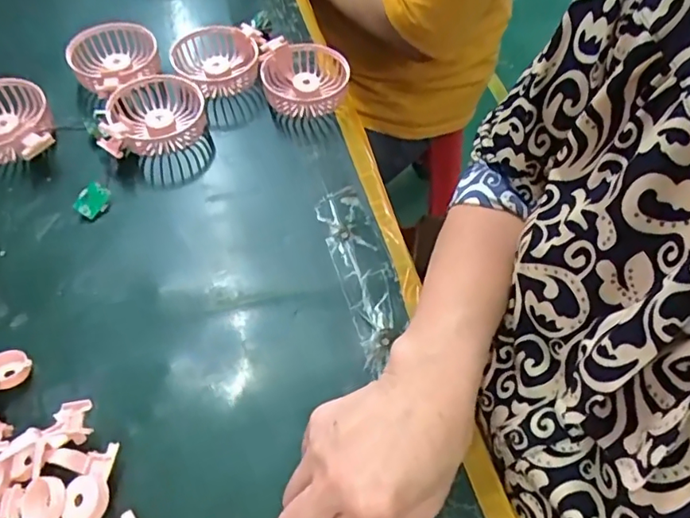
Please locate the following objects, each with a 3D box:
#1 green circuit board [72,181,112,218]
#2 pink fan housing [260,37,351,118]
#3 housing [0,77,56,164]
[{"bbox_3d":[-0.223,-0.052,0.490,0.030,0.023,0.005,-55,31,-8],"label":"green circuit board"},{"bbox_3d":[-0.041,-0.187,0.581,0.090,0.042,0.088,-4,56,-5],"label":"pink fan housing"},{"bbox_3d":[-0.323,-0.121,0.519,0.093,0.036,0.101,-27,60,-16],"label":"housing"}]

